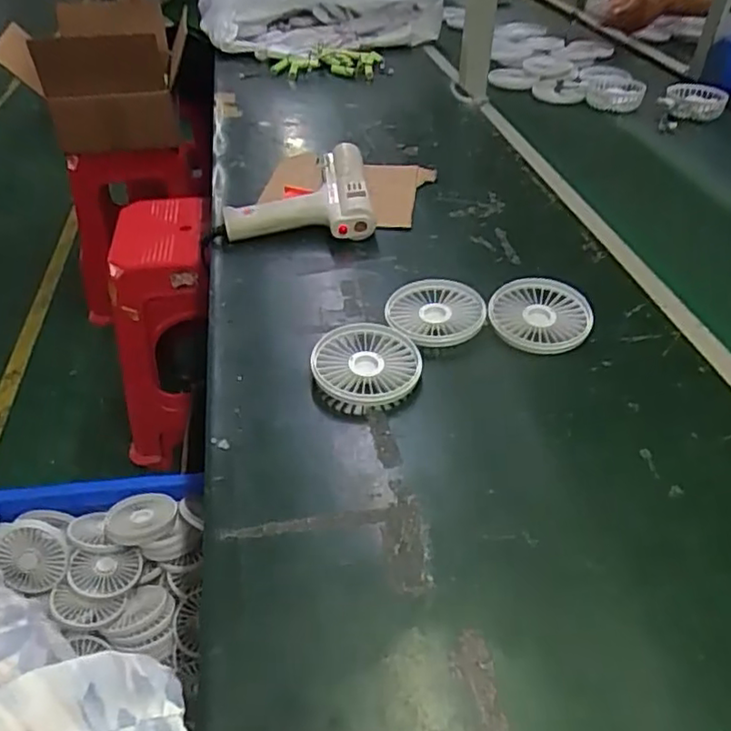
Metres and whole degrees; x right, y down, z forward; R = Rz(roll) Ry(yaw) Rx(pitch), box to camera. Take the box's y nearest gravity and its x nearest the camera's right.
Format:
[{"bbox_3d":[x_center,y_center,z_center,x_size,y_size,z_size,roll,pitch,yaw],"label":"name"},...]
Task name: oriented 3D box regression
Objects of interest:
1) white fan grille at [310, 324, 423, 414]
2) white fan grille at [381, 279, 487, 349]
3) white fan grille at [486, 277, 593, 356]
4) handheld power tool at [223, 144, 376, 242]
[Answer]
[{"bbox_3d":[0.001,0.001,0.537,0.087,0.020,0.086,-1,41,1],"label":"white fan grille"},{"bbox_3d":[0.063,-0.048,0.590,0.088,0.018,0.085,-5,41,-4],"label":"white fan grille"},{"bbox_3d":[0.158,-0.045,0.580,0.087,0.012,0.085,10,51,16],"label":"white fan grille"},{"bbox_3d":[-0.069,-0.198,0.744,0.166,0.048,0.152,3,41,5],"label":"handheld power tool"}]

